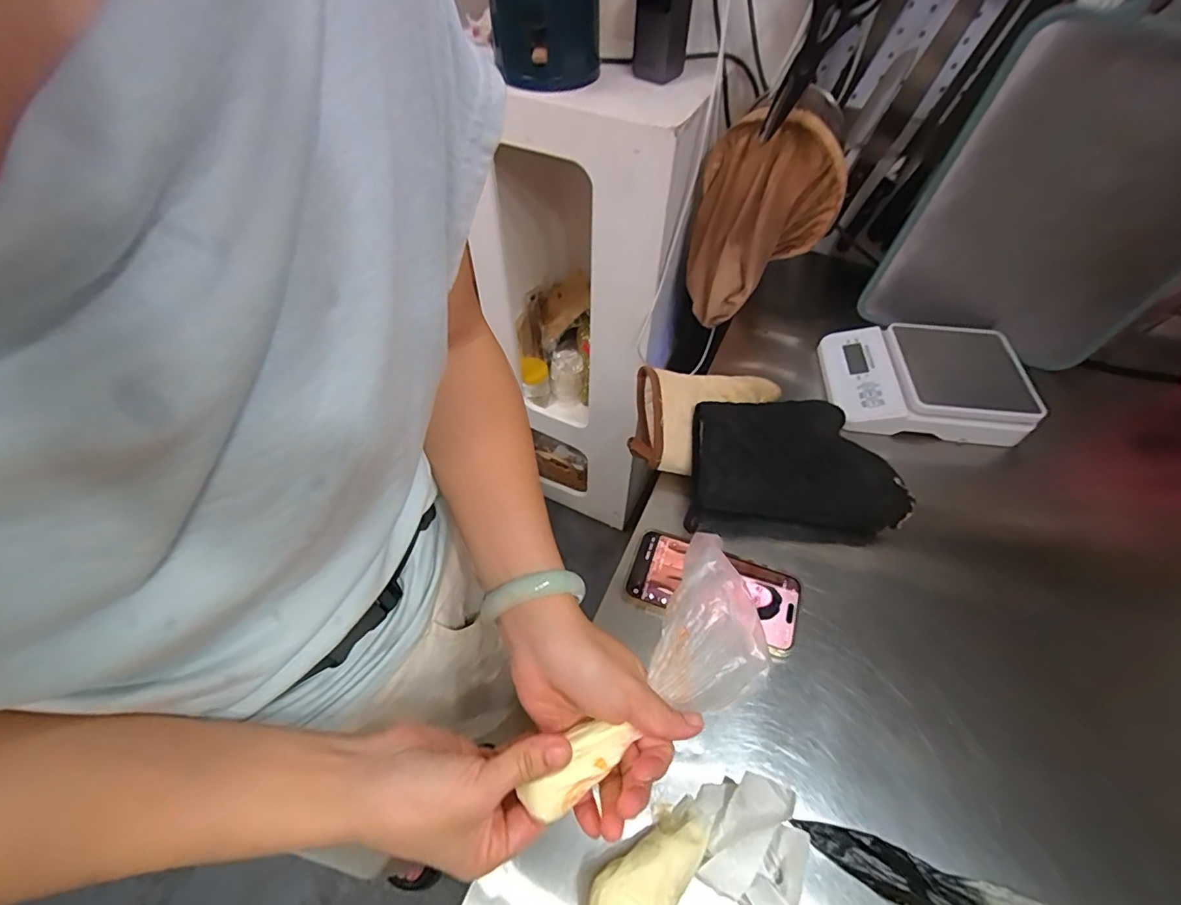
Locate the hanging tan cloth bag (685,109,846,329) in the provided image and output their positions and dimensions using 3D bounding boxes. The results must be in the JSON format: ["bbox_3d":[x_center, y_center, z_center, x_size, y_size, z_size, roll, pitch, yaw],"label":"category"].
[{"bbox_3d":[0.236,-0.322,0.718,0.162,0.237,0.145,3,54,1],"label":"hanging tan cloth bag"}]

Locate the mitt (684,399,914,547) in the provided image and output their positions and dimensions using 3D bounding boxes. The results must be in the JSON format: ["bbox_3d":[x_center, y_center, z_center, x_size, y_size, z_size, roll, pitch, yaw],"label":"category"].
[{"bbox_3d":[0.208,0.017,0.546,0.213,0.063,0.138,-2,54,-3],"label":"mitt"}]

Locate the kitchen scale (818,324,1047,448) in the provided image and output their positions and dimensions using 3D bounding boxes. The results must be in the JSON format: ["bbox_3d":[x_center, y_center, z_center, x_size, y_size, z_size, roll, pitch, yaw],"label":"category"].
[{"bbox_3d":[0.407,-0.094,0.626,0.217,0.050,0.156,4,54,2],"label":"kitchen scale"}]

